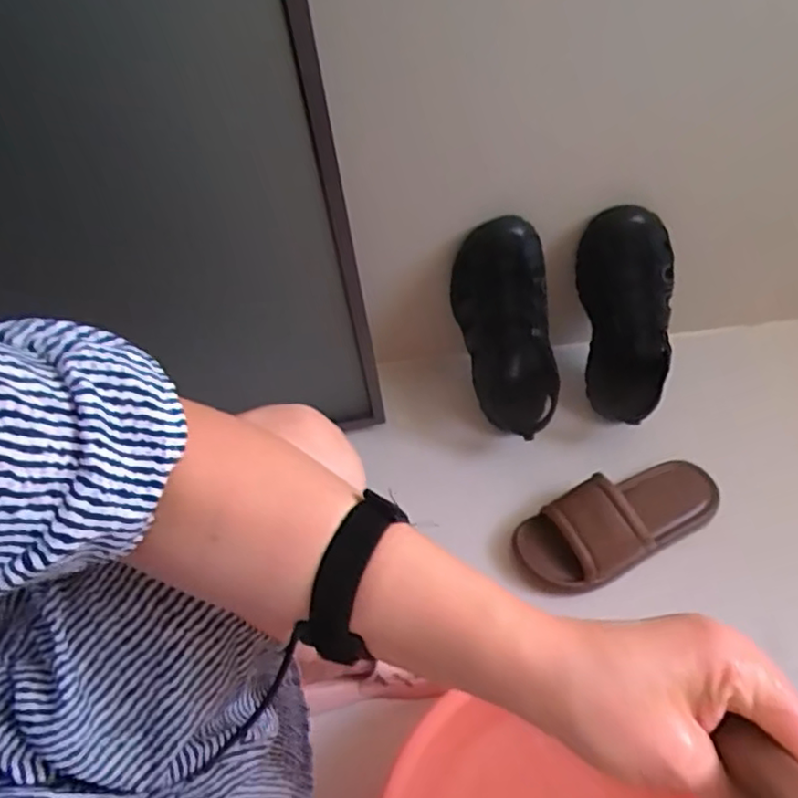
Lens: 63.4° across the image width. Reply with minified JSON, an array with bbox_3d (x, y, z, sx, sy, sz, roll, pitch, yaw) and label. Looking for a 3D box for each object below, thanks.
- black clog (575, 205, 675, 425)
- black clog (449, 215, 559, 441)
[{"bbox_3d":[0.296,-0.099,0.820,0.109,0.271,0.104,-7,17,-3],"label":"black clog"},{"bbox_3d":[0.139,-0.079,0.830,0.099,0.294,0.111,-14,21,-8],"label":"black clog"}]

